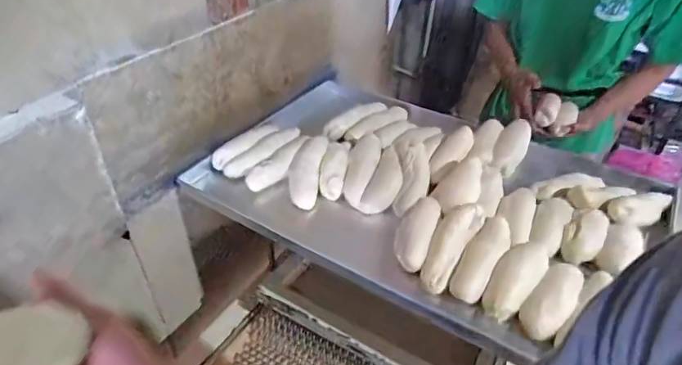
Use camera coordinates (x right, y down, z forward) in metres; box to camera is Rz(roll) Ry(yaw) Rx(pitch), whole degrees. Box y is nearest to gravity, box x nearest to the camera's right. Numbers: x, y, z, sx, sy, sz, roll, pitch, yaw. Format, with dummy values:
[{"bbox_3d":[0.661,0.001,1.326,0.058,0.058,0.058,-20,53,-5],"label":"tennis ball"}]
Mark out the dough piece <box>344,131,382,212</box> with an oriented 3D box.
[{"bbox_3d":[0.035,-0.025,0.787,0.052,0.033,0.158,10,53,10],"label":"dough piece"}]

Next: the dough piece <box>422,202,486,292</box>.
[{"bbox_3d":[0.149,0.084,0.629,0.050,0.028,0.138,23,62,24],"label":"dough piece"}]

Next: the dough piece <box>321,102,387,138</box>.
[{"bbox_3d":[0.026,-0.125,0.882,0.132,0.043,0.028,-28,43,-1],"label":"dough piece"}]

